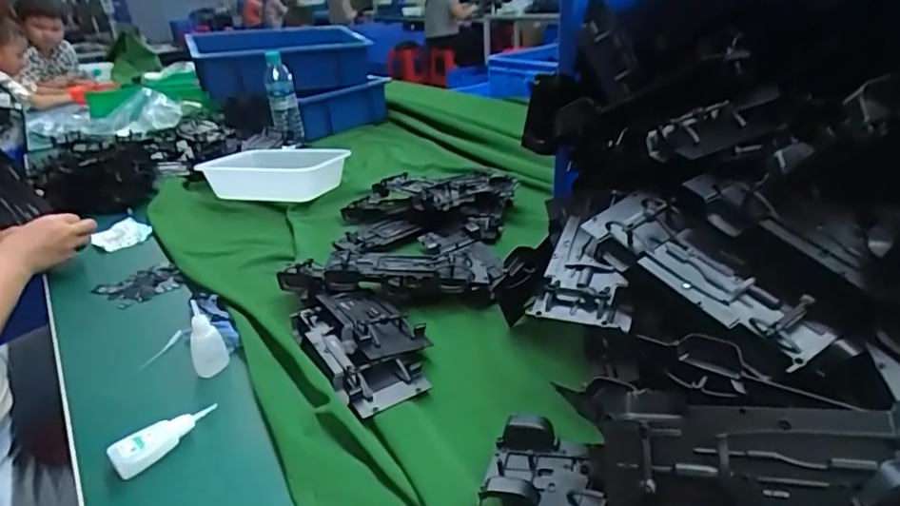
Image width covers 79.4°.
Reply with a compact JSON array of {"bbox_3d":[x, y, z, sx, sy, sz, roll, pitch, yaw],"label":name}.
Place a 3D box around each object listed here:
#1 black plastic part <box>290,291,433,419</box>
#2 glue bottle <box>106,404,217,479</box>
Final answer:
[{"bbox_3d":[-0.092,0.090,0.568,0.100,0.039,0.193,-20,32,-28],"label":"black plastic part"},{"bbox_3d":[-0.243,0.160,0.467,0.084,0.028,0.022,-27,35,-37],"label":"glue bottle"}]

